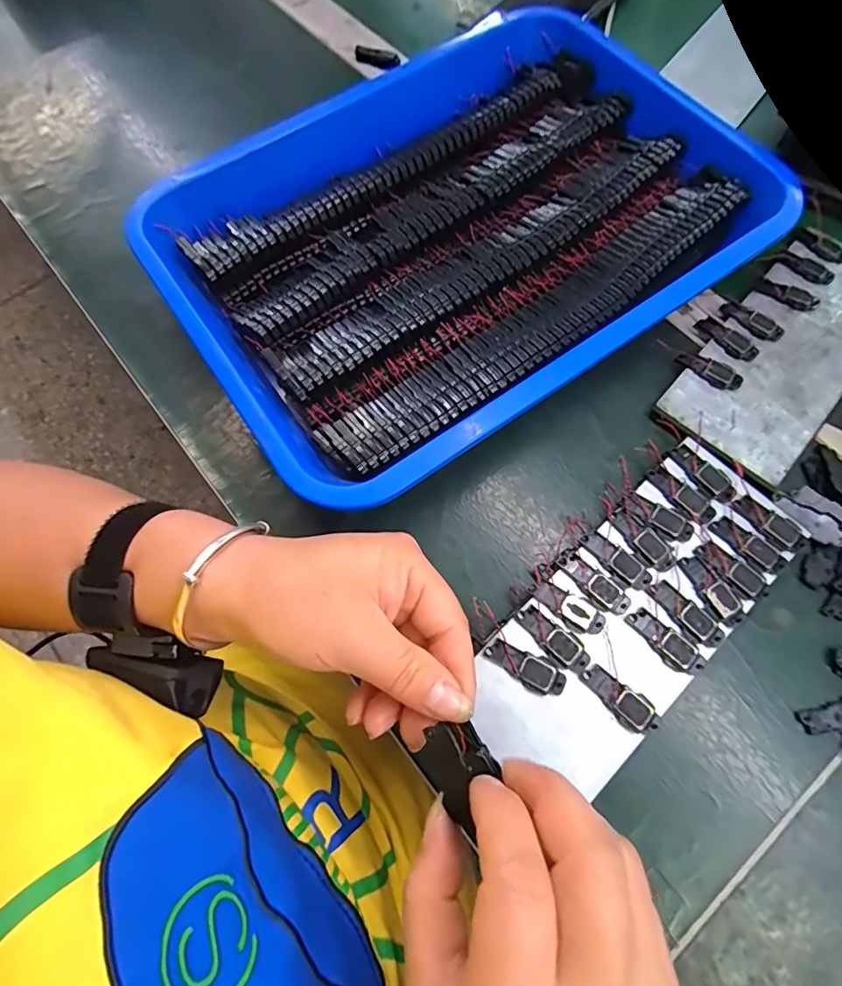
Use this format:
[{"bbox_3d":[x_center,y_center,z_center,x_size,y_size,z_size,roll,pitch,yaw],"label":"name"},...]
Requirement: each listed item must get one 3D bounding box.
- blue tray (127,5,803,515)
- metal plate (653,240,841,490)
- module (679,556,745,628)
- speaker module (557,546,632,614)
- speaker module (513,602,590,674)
[{"bbox_3d":[0.028,-0.175,0.325,0.370,0.045,0.272,-34,73,-10],"label":"blue tray"},{"bbox_3d":[0.234,-0.094,0.307,0.079,0.004,0.191,40,76,14],"label":"metal plate"},{"bbox_3d":[0.147,0.048,0.246,0.016,0.004,0.038,-29,72,-8],"label":"module"},{"bbox_3d":[0.088,0.046,0.251,0.040,0.008,0.014,43,77,15],"label":"speaker module"},{"bbox_3d":[0.065,0.071,0.242,0.016,0.004,0.039,-41,74,-12],"label":"speaker module"}]

